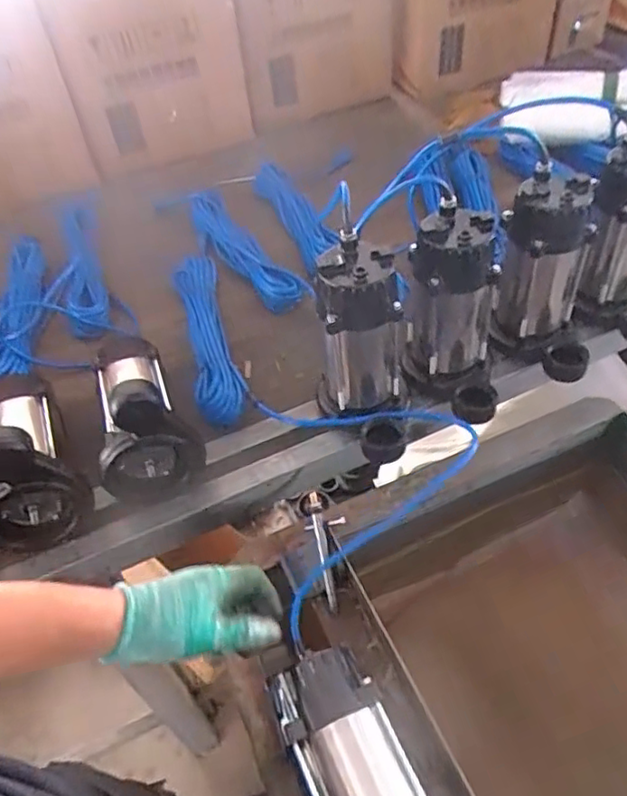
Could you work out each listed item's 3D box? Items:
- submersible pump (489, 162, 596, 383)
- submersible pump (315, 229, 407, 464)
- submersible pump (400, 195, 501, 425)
[{"bbox_3d":[0.299,-0.153,0.783,0.126,0.229,0.120,13,50,17],"label":"submersible pump"},{"bbox_3d":[0.058,-0.049,0.714,0.111,0.226,0.134,-4,48,3],"label":"submersible pump"},{"bbox_3d":[0.175,-0.098,0.746,0.129,0.223,0.116,12,50,17],"label":"submersible pump"}]

